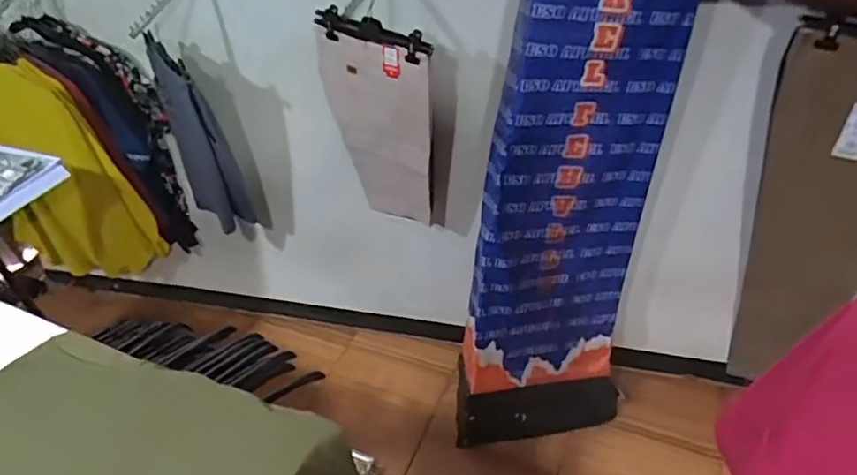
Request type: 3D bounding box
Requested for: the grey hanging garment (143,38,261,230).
[{"bbox_3d":[-0.645,-0.284,1.627,0.154,0.532,0.310,-19,42,-15],"label":"grey hanging garment"}]

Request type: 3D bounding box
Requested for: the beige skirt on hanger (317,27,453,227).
[{"bbox_3d":[-0.101,-0.261,1.489,0.323,0.512,0.070,12,43,20],"label":"beige skirt on hanger"}]

